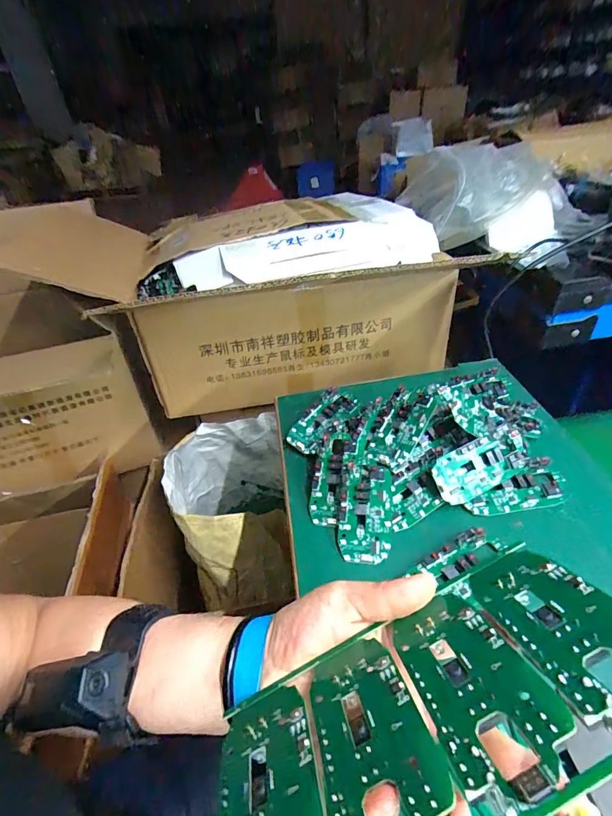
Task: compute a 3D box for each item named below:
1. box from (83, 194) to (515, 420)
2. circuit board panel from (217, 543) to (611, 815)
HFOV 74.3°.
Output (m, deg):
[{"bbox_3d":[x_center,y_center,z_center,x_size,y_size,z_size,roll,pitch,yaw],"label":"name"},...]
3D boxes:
[{"bbox_3d":[-0.027,-0.182,0.682,0.476,0.255,0.231,-10,39,-5],"label":"box"},{"bbox_3d":[0.048,0.126,0.167,0.185,0.004,0.102,-27,9,-5],"label":"circuit board panel"}]

